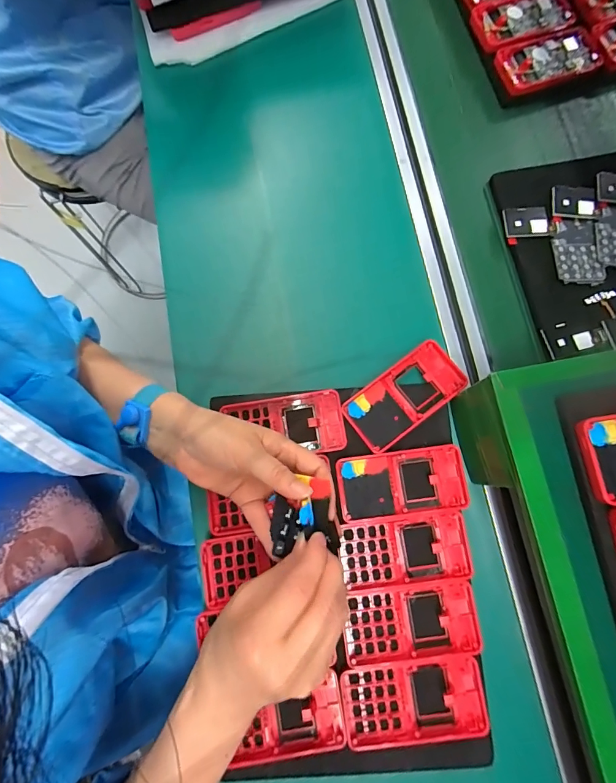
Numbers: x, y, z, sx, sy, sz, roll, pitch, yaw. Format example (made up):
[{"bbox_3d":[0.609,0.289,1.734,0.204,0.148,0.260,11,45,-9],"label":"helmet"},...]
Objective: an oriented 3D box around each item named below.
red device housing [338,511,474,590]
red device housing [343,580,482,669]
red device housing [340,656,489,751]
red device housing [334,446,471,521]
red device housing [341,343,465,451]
[{"bbox_3d":[0.092,0.150,0.365,0.119,0.013,0.059,-6,78,-1],"label":"red device housing"},{"bbox_3d":[0.094,0.212,0.353,0.120,0.012,0.060,-7,78,-1],"label":"red device housing"},{"bbox_3d":[0.094,0.273,0.345,0.124,0.022,0.061,-8,78,-1],"label":"red device housing"},{"bbox_3d":[0.092,0.090,0.379,0.124,0.018,0.061,-7,78,-1],"label":"red device housing"},{"bbox_3d":[0.100,0.003,0.392,0.125,0.006,0.062,-37,80,-7],"label":"red device housing"}]

